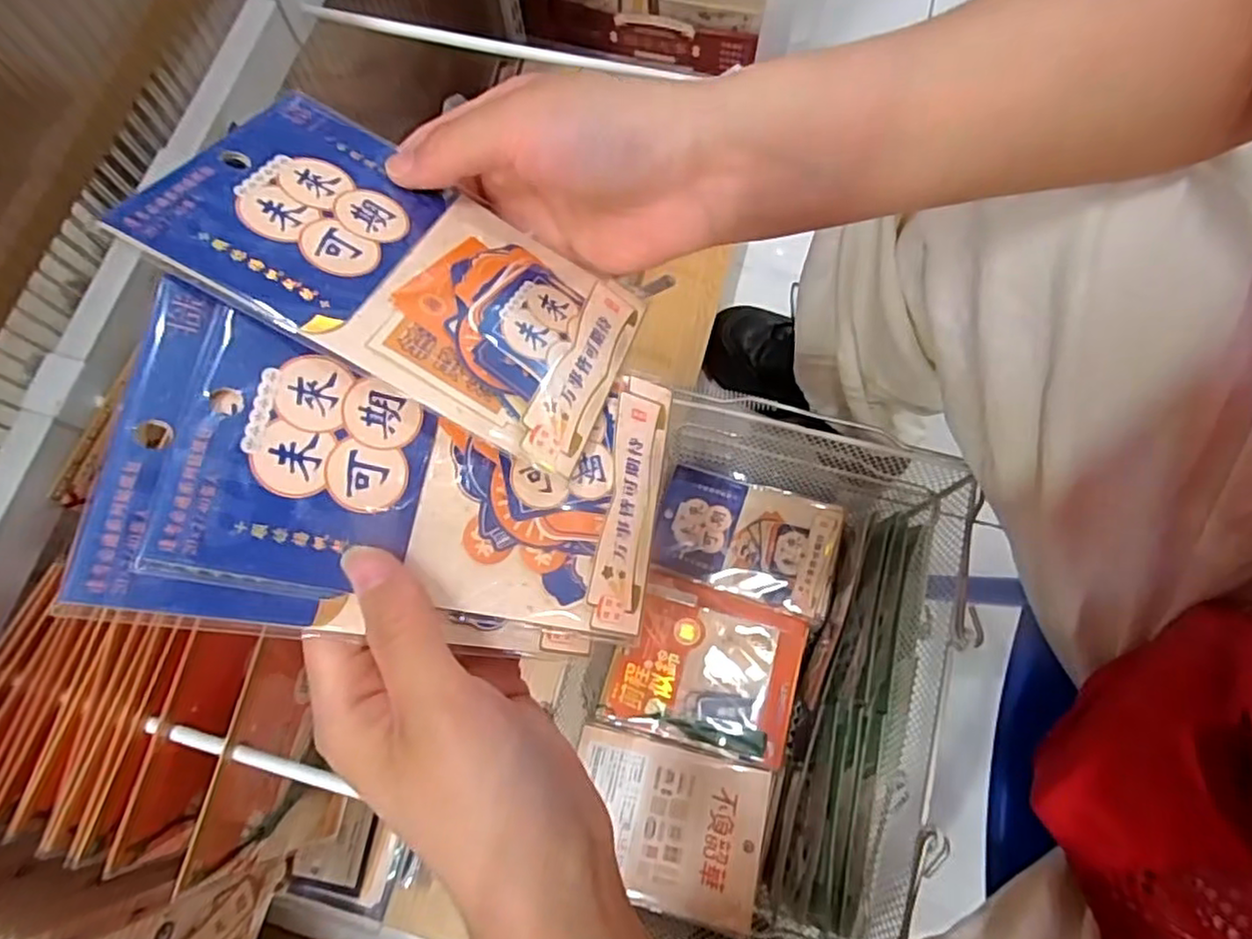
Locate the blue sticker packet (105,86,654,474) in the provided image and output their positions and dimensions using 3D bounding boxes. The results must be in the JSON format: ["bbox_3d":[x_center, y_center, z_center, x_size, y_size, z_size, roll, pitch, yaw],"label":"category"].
[{"bbox_3d":[-0.065,-0.063,0.217,0.140,0.008,0.089,27,53,-11],"label":"blue sticker packet"}]

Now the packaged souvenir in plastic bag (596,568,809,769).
[{"bbox_3d":[0.062,0.149,0.522,0.137,0.006,0.118,14,65,8],"label":"packaged souvenir in plastic bag"}]

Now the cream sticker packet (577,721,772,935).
[{"bbox_3d":[0.027,0.245,0.472,0.132,0.008,0.100,12,62,8],"label":"cream sticker packet"}]

